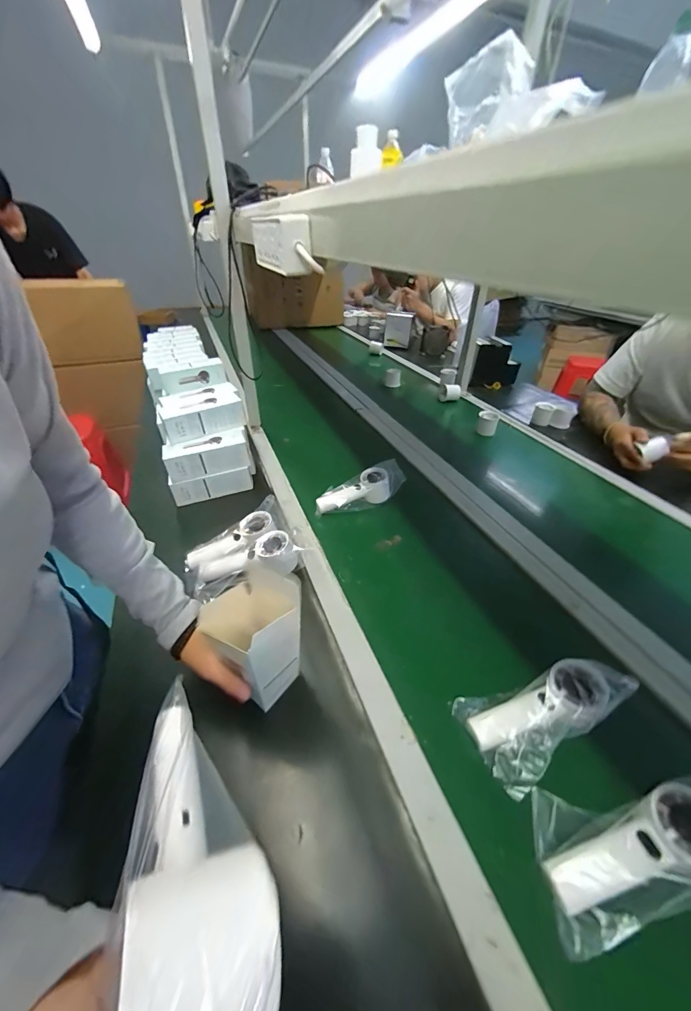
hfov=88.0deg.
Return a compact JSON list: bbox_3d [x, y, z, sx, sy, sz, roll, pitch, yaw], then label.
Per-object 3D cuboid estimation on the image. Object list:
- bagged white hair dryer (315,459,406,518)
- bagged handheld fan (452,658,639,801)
[{"bbox_3d":[0.030,-0.027,0.757,0.193,0.057,0.066,-24,42,-6],"label":"bagged white hair dryer"},{"bbox_3d":[0.231,0.237,0.411,0.178,0.045,0.095,-29,42,-1],"label":"bagged handheld fan"}]

